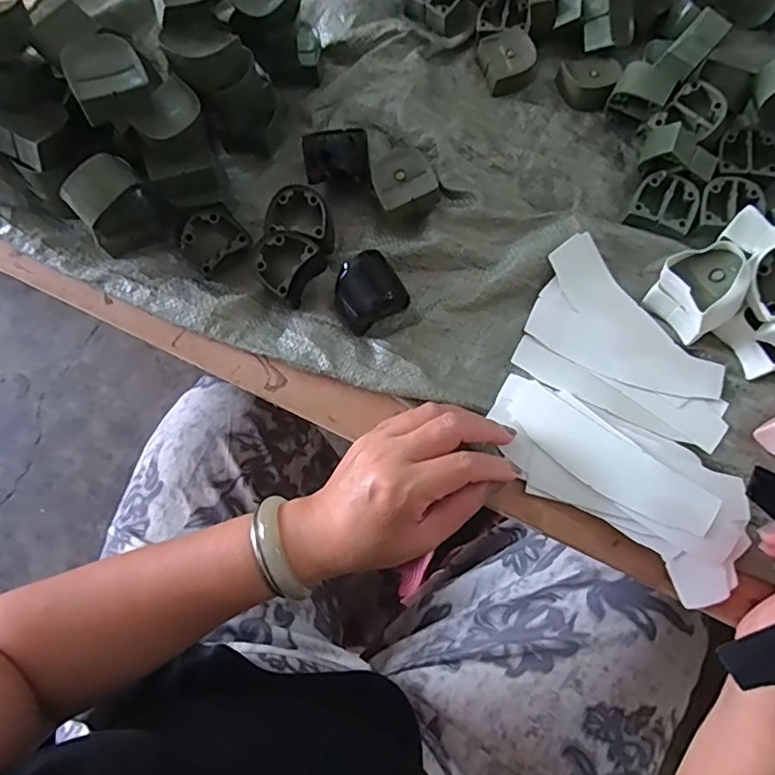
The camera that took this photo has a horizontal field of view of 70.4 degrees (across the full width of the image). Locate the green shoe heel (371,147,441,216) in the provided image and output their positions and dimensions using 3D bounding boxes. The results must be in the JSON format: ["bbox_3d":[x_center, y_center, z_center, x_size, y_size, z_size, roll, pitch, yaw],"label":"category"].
[{"bbox_3d":[0.011,-0.147,0.403,0.041,0.031,0.041,-27,73,-6],"label":"green shoe heel"}]

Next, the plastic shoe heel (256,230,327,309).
[{"bbox_3d":[-0.072,-0.091,0.400,0.037,0.033,0.049,36,76,12],"label":"plastic shoe heel"}]

